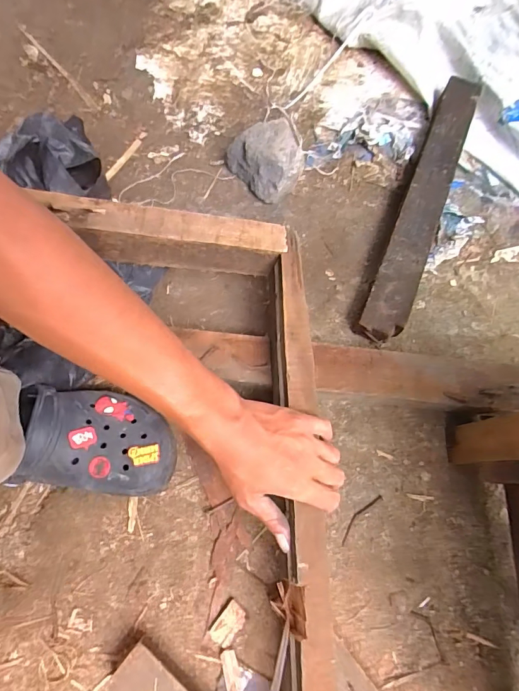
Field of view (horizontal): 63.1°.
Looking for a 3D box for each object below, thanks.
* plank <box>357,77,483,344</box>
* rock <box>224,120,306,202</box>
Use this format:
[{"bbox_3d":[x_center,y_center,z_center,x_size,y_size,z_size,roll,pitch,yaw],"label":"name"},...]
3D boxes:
[{"bbox_3d":[0.244,-0.221,0.623,0.061,0.045,0.495,23,69,5],"label":"plank"},{"bbox_3d":[0.009,-0.267,0.613,0.072,0.080,0.105,-41,77,-15],"label":"rock"}]

